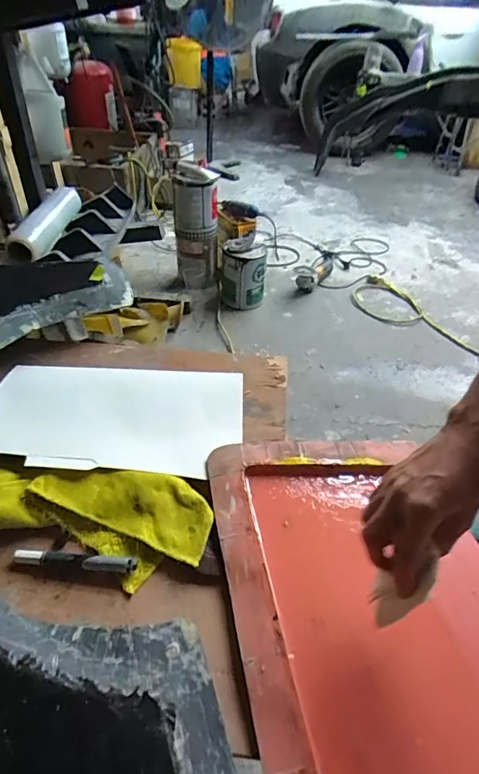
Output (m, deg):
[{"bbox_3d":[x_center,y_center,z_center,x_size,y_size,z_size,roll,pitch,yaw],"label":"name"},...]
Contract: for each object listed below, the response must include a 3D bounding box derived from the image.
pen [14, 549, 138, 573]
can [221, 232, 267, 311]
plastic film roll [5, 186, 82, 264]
[{"bbox_3d":[-0.179,0.187,0.491,0.134,0.015,0.018,6,42,5],"label":"pen"},{"bbox_3d":[0.015,-0.429,1.690,0.164,0.225,0.177,5,41,3],"label":"can"},{"bbox_3d":[-0.550,-0.481,1.311,0.096,0.101,0.385,4,42,3],"label":"plastic film roll"}]

